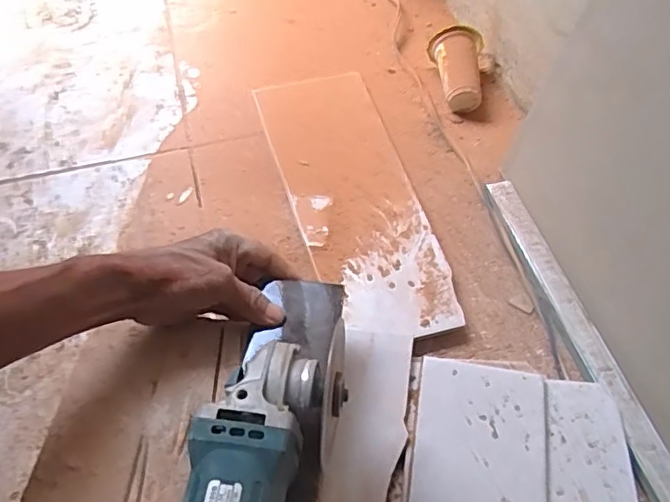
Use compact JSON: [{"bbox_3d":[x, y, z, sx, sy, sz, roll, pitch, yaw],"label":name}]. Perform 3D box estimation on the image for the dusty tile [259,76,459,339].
[{"bbox_3d":[0.017,-0.075,0.644,0.136,0.009,0.395,-13,52,-9],"label":"dusty tile"}]

